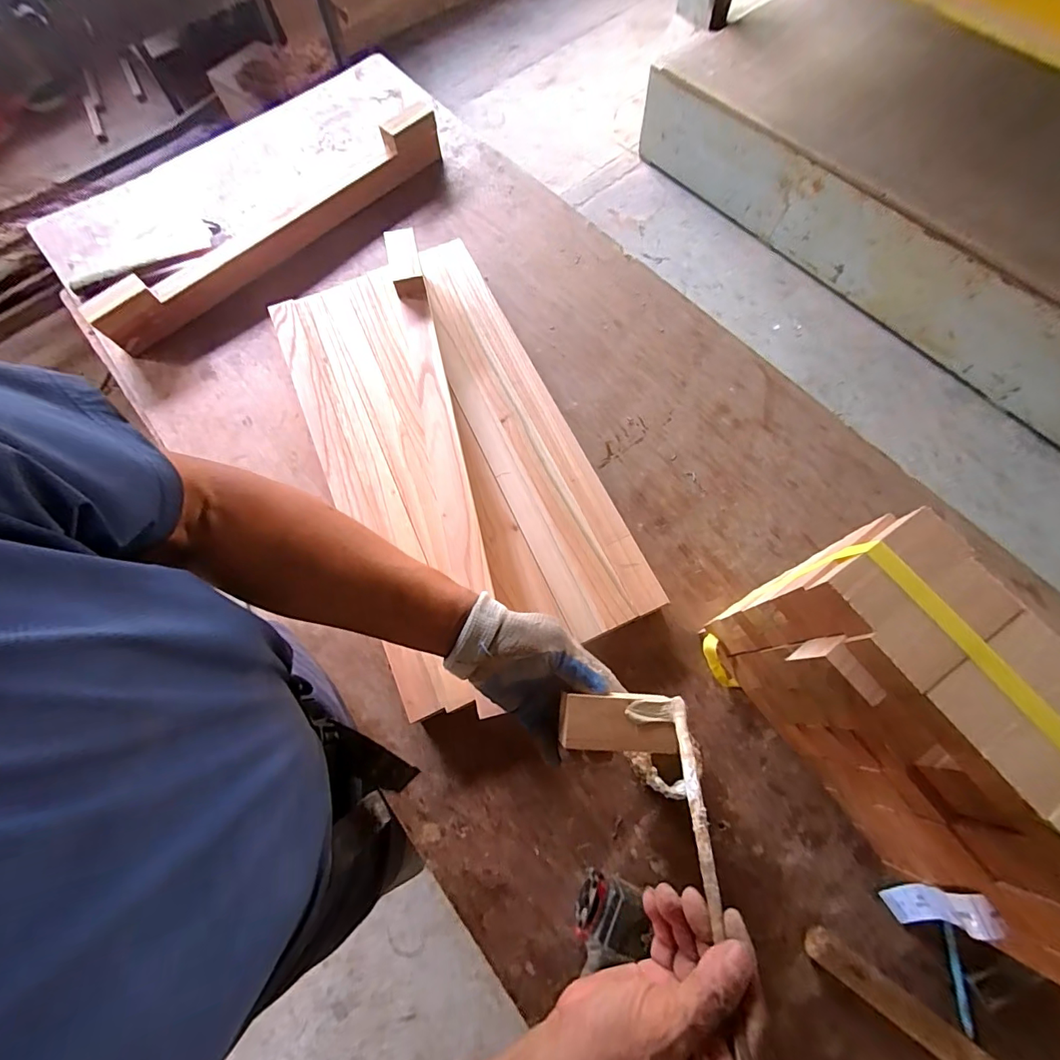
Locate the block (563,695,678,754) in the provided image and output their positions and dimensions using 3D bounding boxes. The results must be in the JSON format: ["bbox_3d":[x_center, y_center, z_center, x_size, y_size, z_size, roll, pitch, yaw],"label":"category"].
[{"bbox_3d":[0.078,0.168,0.404,0.101,0.009,0.049,11,70,-5],"label":"block"}]

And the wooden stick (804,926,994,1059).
[{"bbox_3d":[0.386,0.488,0.458,0.226,0.028,0.032,34,75,14],"label":"wooden stick"}]

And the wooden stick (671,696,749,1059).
[{"bbox_3d":[0.123,0.242,0.318,0.011,0.008,0.262,2,43,3],"label":"wooden stick"}]

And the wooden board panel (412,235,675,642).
[{"bbox_3d":[-0.049,-0.165,0.679,0.180,0.028,0.678,-23,70,-6],"label":"wooden board panel"}]

